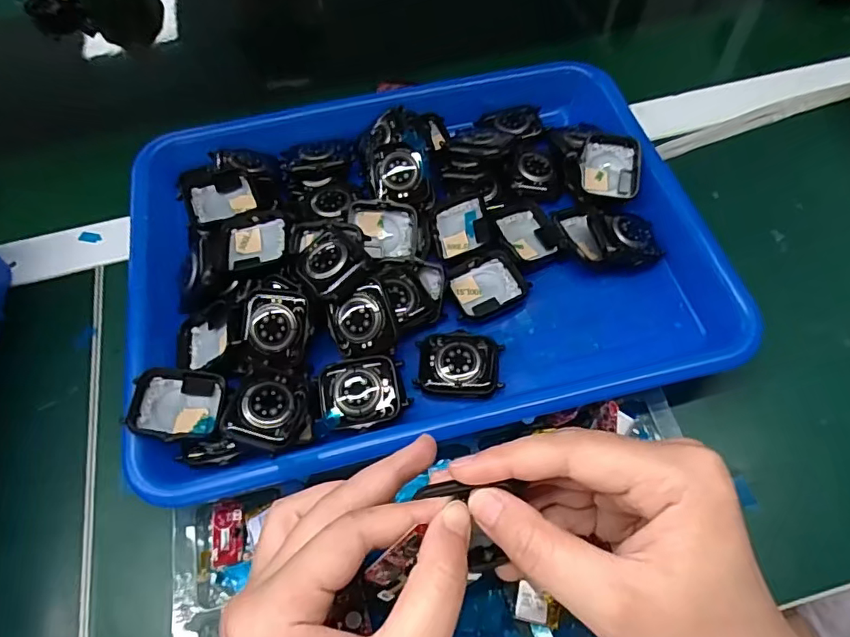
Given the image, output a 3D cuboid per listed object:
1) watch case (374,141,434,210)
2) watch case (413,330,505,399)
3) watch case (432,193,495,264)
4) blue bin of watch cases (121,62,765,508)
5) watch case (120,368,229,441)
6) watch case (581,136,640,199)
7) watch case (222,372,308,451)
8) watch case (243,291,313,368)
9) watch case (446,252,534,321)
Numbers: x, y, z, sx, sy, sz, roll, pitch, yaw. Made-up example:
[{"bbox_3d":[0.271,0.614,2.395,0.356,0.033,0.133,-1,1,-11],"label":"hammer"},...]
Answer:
[{"bbox_3d":[-0.014,-0.090,0.338,0.035,0.010,0.044,-7,81,1],"label":"watch case"},{"bbox_3d":[0.018,0.024,0.288,0.045,0.009,0.036,2,60,5],"label":"watch case"},{"bbox_3d":[0.022,-0.055,0.326,0.033,0.017,0.042,-9,60,-1],"label":"watch case"},{"bbox_3d":[-0.009,-0.052,0.329,0.323,0.054,0.260,-14,60,-4],"label":"blue bin of watch cases"},{"bbox_3d":[-0.124,0.044,0.268,0.042,0.012,0.037,10,49,-18],"label":"watch case"},{"bbox_3d":[0.117,-0.096,0.337,0.035,0.011,0.039,5,84,11],"label":"watch case"},{"bbox_3d":[-0.077,0.044,0.262,0.032,0.010,0.038,19,58,-6],"label":"watch case"},{"bbox_3d":[-0.078,0.006,0.282,0.034,0.009,0.038,1,88,0],"label":"watch case"},{"bbox_3d":[0.036,-0.020,0.312,0.042,0.011,0.033,-21,61,-8],"label":"watch case"}]

